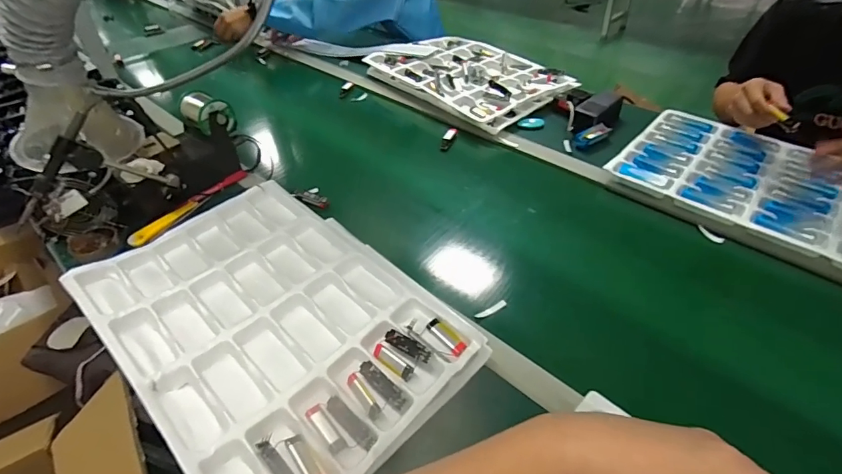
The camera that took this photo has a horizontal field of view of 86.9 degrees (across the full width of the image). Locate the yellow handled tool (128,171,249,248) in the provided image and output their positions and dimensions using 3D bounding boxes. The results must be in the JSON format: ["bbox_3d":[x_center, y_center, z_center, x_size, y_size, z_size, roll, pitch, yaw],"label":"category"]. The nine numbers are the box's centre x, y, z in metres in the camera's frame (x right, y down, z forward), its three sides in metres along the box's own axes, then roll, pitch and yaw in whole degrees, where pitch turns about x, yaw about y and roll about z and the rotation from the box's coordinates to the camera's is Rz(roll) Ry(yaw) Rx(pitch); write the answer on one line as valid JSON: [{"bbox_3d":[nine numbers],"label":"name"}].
[{"bbox_3d":[-0.397,-0.058,0.771,0.026,0.013,0.232,20,46,23],"label":"yellow handled tool"}]

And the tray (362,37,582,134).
[{"bbox_3d":[0.112,-0.414,1.130,0.324,0.036,0.479,-29,48,-27],"label":"tray"}]

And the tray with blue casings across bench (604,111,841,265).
[{"bbox_3d":[0.605,-0.101,0.777,0.454,0.024,0.327,28,50,30],"label":"tray with blue casings across bench"}]

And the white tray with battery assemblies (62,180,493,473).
[{"bbox_3d":[-0.181,0.098,0.561,0.464,0.056,0.326,32,52,32],"label":"white tray with battery assemblies"}]

